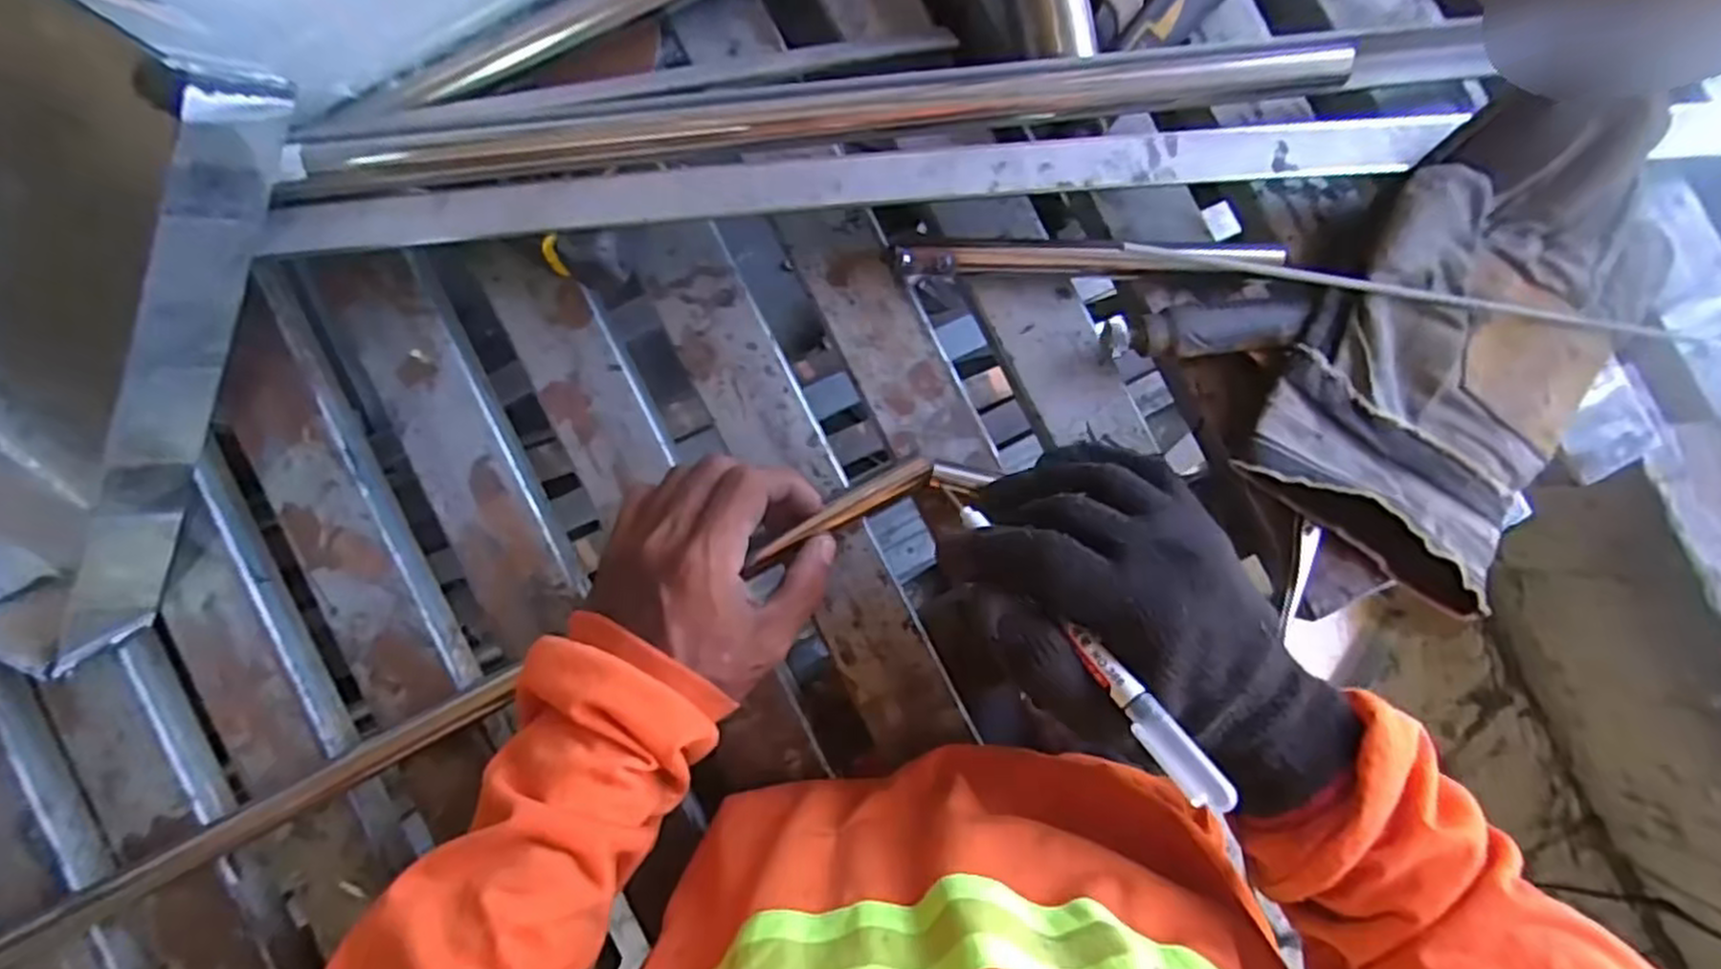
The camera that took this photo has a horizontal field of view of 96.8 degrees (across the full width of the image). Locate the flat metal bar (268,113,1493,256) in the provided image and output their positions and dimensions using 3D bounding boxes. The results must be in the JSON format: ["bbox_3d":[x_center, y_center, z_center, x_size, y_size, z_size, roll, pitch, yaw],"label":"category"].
[{"bbox_3d":[0.005,-0.142,0.355,0.527,0.015,0.031,-5,78,0],"label":"flat metal bar"}]

